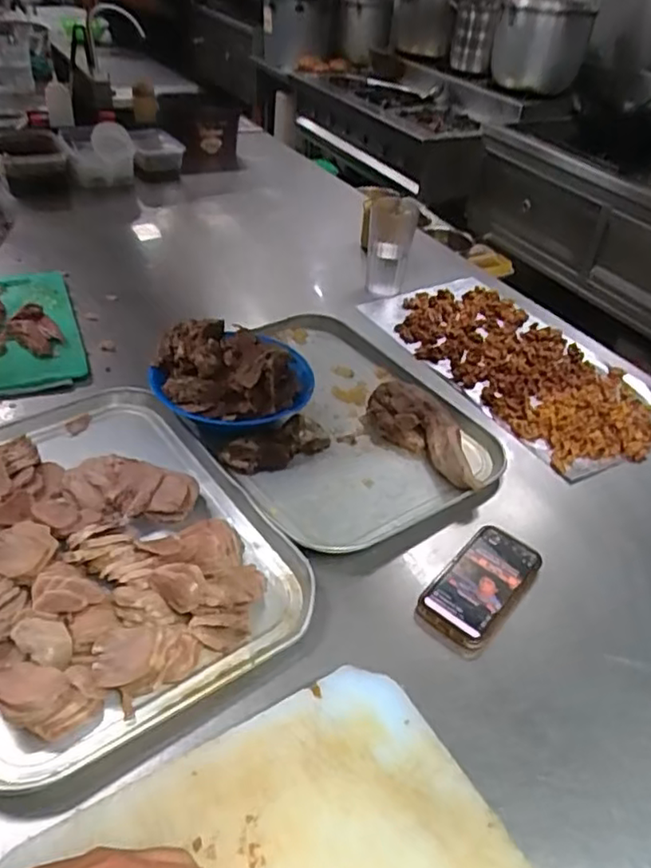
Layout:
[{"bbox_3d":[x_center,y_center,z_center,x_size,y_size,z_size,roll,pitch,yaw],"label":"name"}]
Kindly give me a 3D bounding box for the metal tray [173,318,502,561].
[{"bbox_3d":[0.006,-0.040,0.907,0.379,0.039,0.463,-22,47,-31],"label":"metal tray"}]

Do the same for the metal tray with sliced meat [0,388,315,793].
[{"bbox_3d":[-0.262,0.108,0.693,0.358,0.048,0.466,-24,49,-32],"label":"metal tray with sliced meat"}]

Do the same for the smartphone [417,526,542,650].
[{"bbox_3d":[0.178,0.164,0.709,0.076,0.018,0.169,39,44,18],"label":"smartphone"}]

